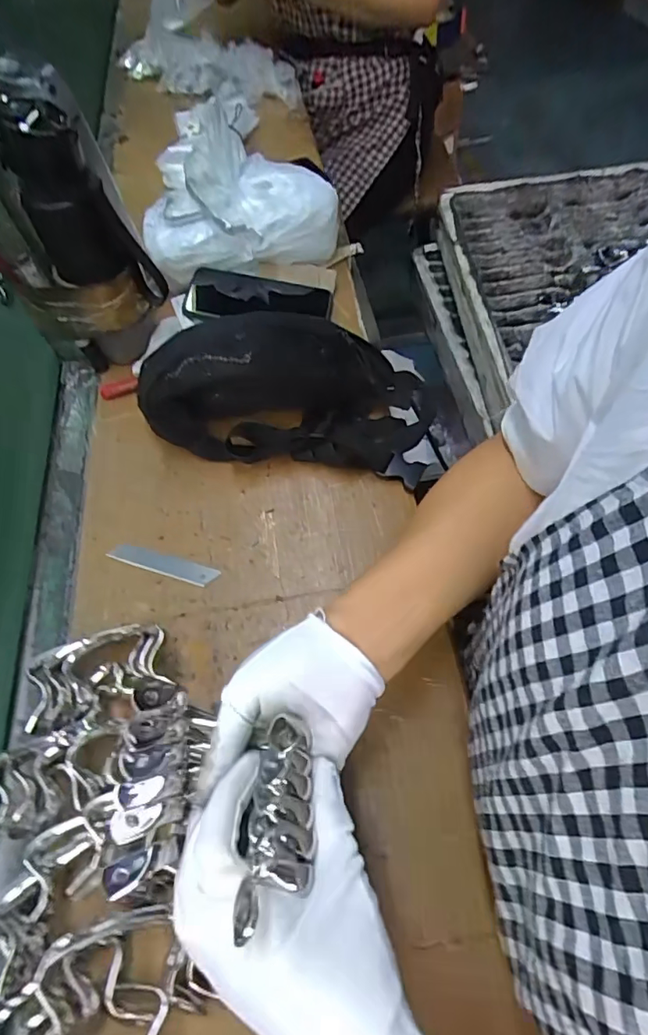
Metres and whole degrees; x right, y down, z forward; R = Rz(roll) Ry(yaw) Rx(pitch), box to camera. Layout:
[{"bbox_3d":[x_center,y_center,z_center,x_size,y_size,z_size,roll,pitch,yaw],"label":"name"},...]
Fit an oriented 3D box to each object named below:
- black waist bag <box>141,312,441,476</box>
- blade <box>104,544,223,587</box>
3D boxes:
[{"bbox_3d":[-0.042,-0.121,0.504,0.275,0.098,0.116,1,59,5],"label":"black waist bag"},{"bbox_3d":[-0.145,0.041,0.471,0.105,0.004,0.020,16,61,13],"label":"blade"}]

